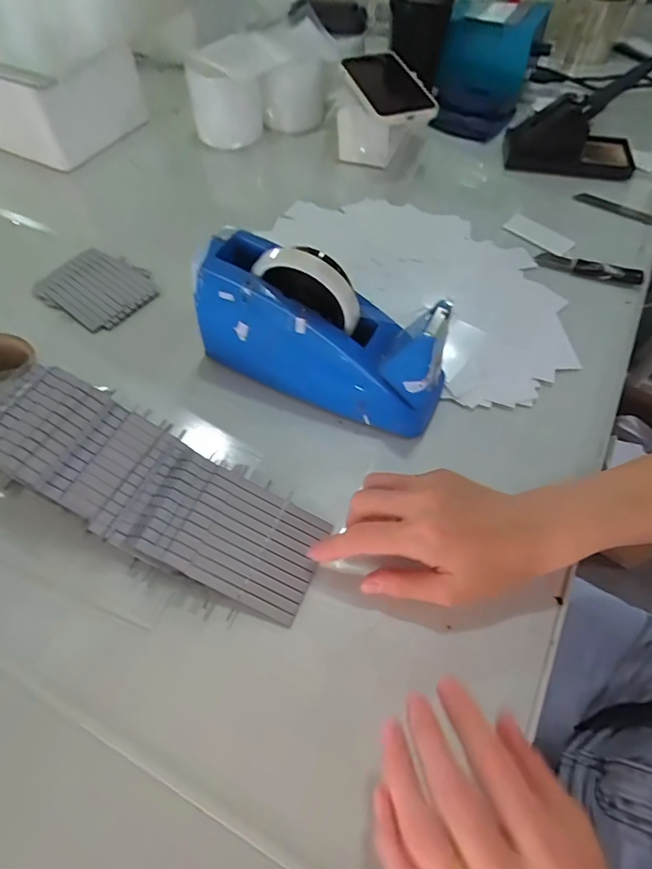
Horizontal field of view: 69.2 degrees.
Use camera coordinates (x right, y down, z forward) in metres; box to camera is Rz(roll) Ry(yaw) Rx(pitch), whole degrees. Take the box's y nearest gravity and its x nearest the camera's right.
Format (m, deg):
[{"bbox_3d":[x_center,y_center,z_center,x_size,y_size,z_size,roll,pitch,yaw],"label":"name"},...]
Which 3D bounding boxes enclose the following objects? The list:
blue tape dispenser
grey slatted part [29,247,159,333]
[{"bbox_3d":[-0.002,-0.086,0.381,0.207,0.113,0.068,23,60,12],"label":"blue tape dispenser"},{"bbox_3d":[-0.233,-0.151,0.487,0.106,0.008,0.088,31,62,16],"label":"grey slatted part"}]

